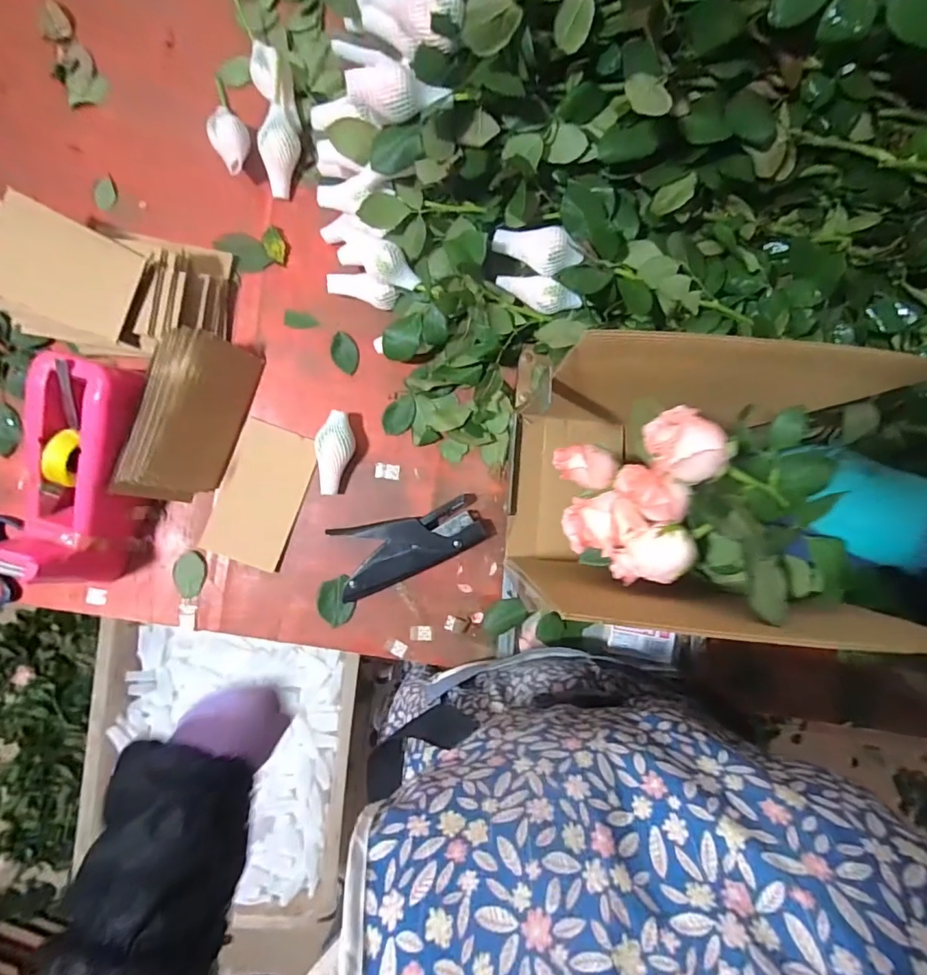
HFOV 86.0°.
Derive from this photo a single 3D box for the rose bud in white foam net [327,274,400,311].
[{"bbox_3d":[-0.099,-0.197,0.498,0.070,0.029,0.025,15,89,-1],"label":"rose bud in white foam net"}]

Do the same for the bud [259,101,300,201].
[{"bbox_3d":[-0.182,-0.332,0.492,0.035,0.031,0.081,6,105,-1],"label":"bud"}]

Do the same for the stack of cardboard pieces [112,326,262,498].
[{"bbox_3d":[-0.258,-0.064,0.471,0.032,0.092,0.159,20,92,31],"label":"stack of cardboard pieces"}]

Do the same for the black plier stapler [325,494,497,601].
[{"bbox_3d":[-0.048,0.057,0.499,0.153,0.027,0.068,-16,90,-1],"label":"black plier stapler"}]

